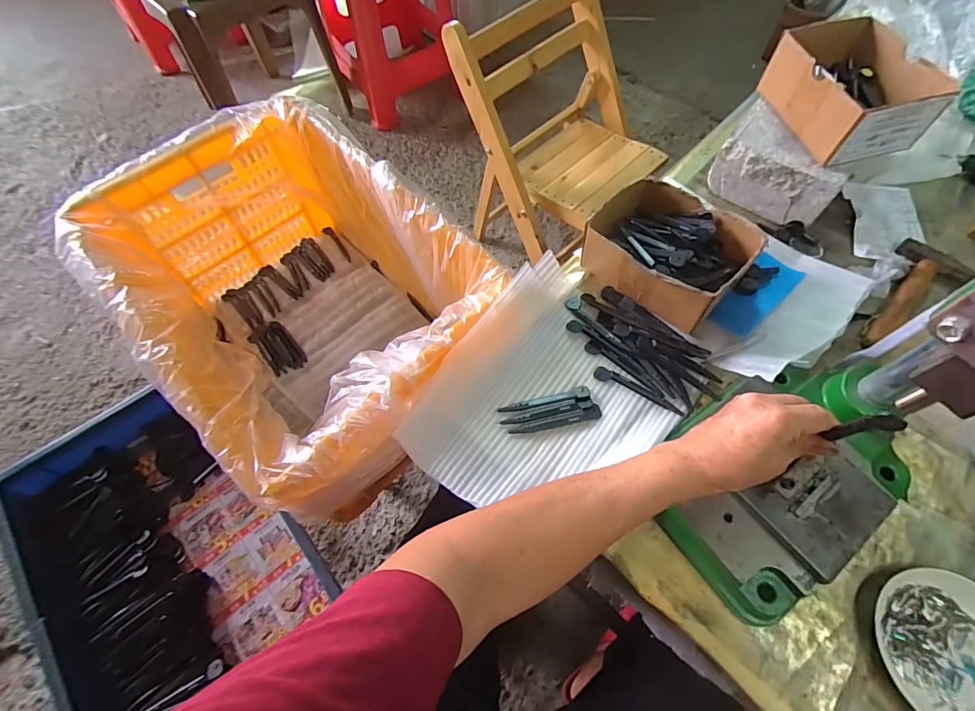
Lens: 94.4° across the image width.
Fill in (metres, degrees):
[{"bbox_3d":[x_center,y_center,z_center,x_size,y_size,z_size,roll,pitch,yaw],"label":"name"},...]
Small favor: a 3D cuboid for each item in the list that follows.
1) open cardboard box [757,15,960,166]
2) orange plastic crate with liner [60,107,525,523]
[{"bbox_3d":[0.431,-0.310,0.535,0.128,0.068,0.154,-14,63,-6],"label":"open cardboard box"},{"bbox_3d":[-0.248,-0.065,0.643,0.345,0.256,0.519,-41,69,-19],"label":"orange plastic crate with liner"}]

